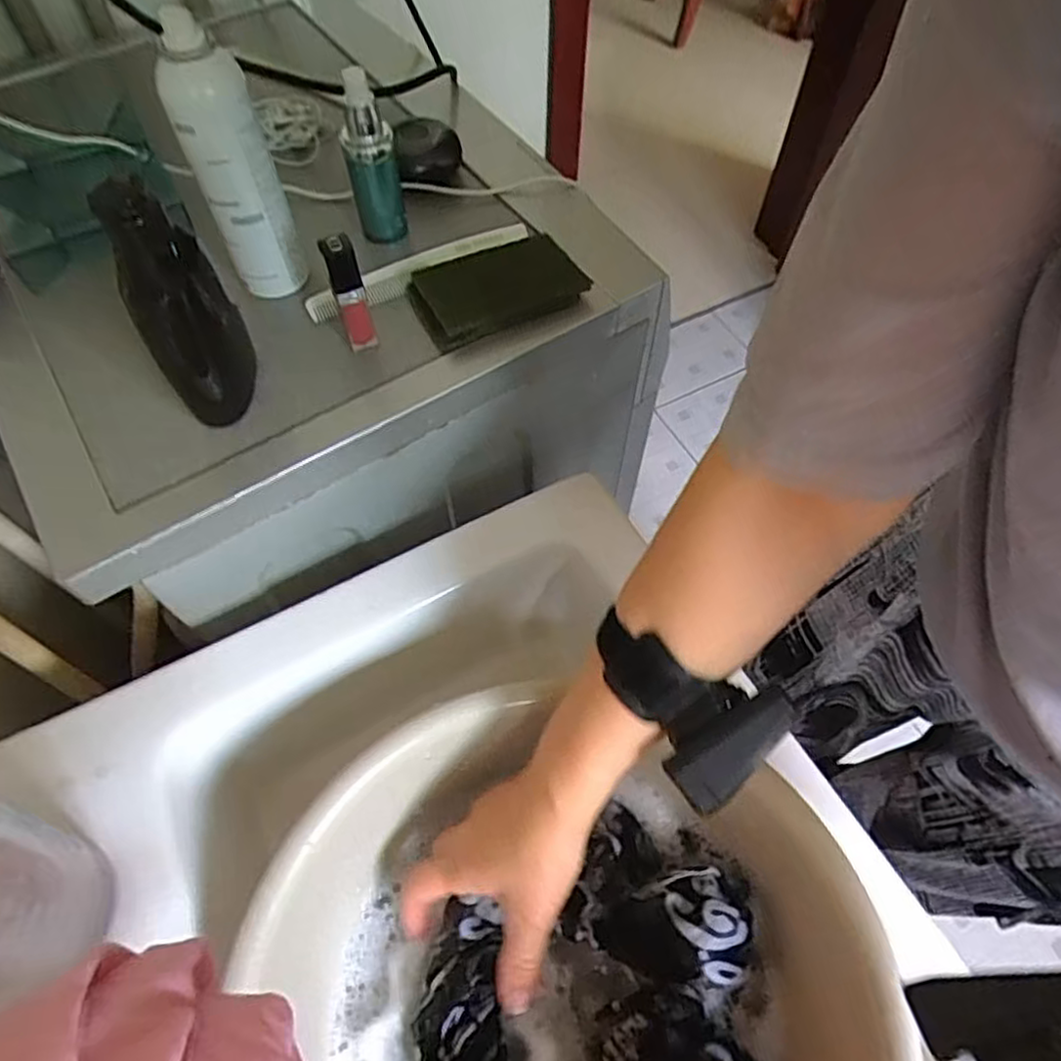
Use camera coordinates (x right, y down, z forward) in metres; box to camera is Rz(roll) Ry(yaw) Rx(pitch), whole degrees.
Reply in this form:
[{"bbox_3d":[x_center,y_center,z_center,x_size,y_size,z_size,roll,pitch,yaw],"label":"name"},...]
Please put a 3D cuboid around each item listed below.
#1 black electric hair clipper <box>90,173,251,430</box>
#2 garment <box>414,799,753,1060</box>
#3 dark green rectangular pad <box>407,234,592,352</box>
[{"bbox_3d":[-0.195,-0.124,0.390,0.050,0.135,0.052,-21,61,-13],"label":"black electric hair clipper"},{"bbox_3d":[0.040,0.264,0.381,0.196,0.050,0.151,-20,61,-12],"label":"garment"},{"bbox_3d":[-0.026,-0.172,0.484,0.113,0.017,0.073,-20,61,-13],"label":"dark green rectangular pad"}]

